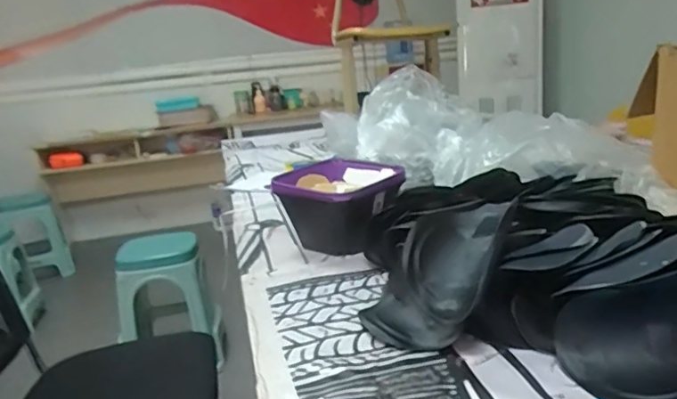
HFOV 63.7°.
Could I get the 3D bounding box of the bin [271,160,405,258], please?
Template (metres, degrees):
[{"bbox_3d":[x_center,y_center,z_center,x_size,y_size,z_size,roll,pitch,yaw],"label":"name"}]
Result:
[{"bbox_3d":[0.010,0.013,0.919,0.199,0.118,0.171,6,17,34],"label":"bin"}]

